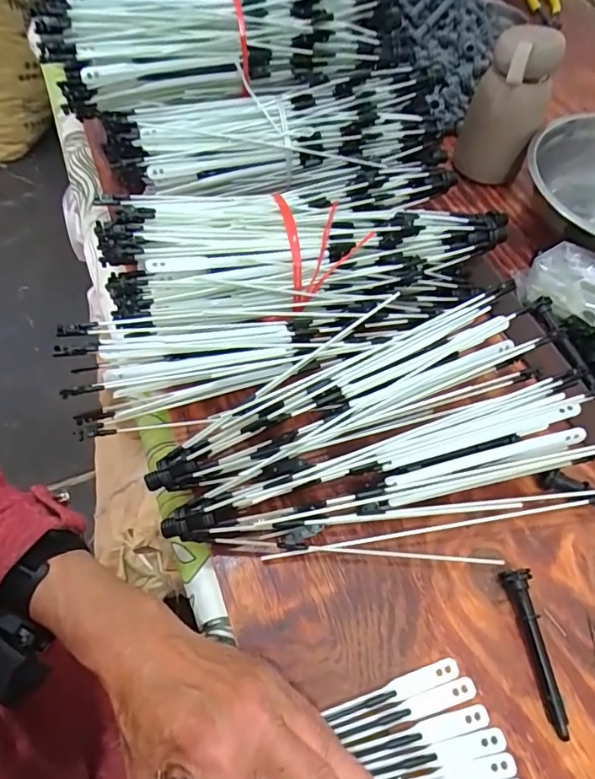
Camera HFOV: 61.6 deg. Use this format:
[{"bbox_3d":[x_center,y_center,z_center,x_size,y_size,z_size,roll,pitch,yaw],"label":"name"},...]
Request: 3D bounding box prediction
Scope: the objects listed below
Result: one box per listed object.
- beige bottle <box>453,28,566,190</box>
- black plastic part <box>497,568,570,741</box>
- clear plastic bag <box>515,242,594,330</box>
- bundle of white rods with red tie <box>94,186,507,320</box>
[{"bbox_3d":[0.225,-0.302,0.538,0.078,0.137,0.069,24,59,12],"label":"beige bottle"},{"bbox_3d":[0.150,0.164,0.315,0.017,0.022,0.092,-3,57,-5],"label":"black plastic part"},{"bbox_3d":[0.265,-0.086,0.453,0.071,0.034,0.122,-36,66,-23],"label":"clear plastic bag"},{"bbox_3d":[0.004,-0.123,0.419,0.325,0.057,0.114,-8,58,-8],"label":"bundle of white rods with red tie"}]

